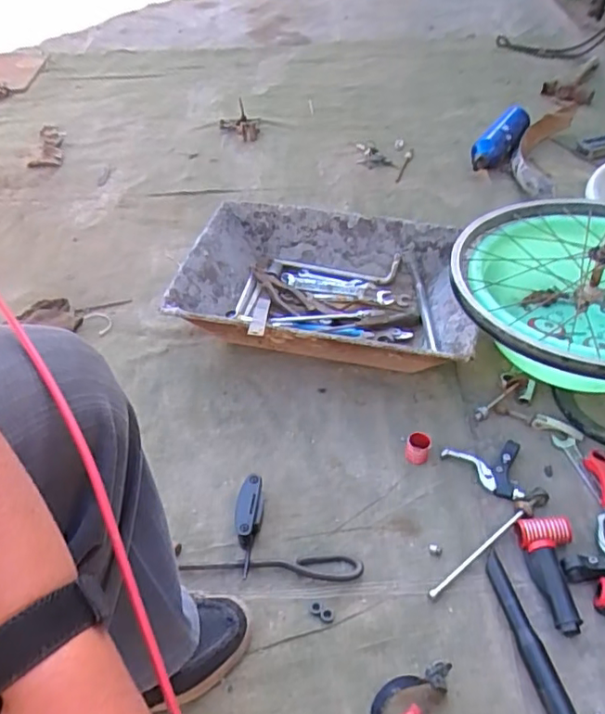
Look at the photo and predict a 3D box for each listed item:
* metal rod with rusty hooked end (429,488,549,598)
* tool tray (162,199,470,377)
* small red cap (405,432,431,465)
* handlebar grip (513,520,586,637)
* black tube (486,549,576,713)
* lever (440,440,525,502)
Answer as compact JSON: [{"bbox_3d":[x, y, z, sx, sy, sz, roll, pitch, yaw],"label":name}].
[{"bbox_3d":[0.236,0.230,0.730,0.207,0.018,0.023,-31,52,-24],"label":"metal rod with rusty hooked end"},{"bbox_3d":[0.041,-0.110,0.991,0.477,0.120,0.296,9,48,12],"label":"tool tray"},{"bbox_3d":[0.160,0.126,0.812,0.032,0.032,0.032,-2,47,2],"label":"small red cap"},{"bbox_3d":[0.300,0.255,0.692,0.060,0.029,0.132,-3,47,0],"label":"handlebar grip"},{"bbox_3d":[0.249,0.309,0.652,0.028,0.023,0.186,-10,47,-6],"label":"black tube"},{"bbox_3d":[0.244,0.153,0.787,0.103,0.031,0.081,2,47,5],"label":"lever"}]

